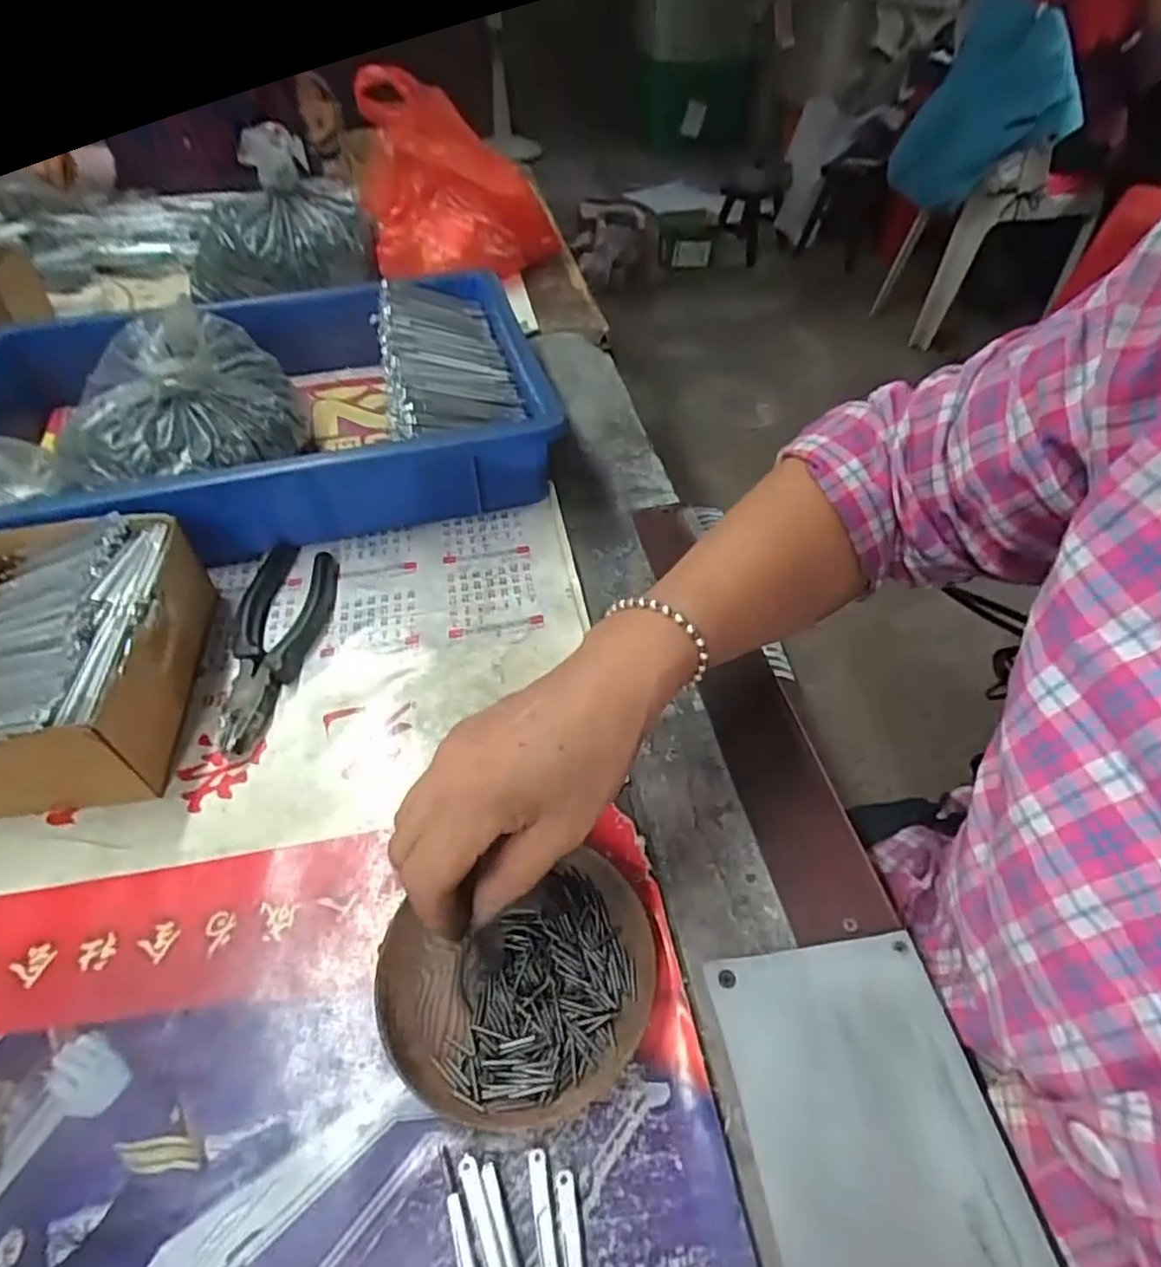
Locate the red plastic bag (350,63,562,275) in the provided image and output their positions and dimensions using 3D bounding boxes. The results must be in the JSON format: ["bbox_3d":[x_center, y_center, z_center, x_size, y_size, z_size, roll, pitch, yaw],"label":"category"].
[{"bbox_3d":[-0.134,-0.490,0.752,0.207,0.162,0.157,-6,49,-4],"label":"red plastic bag"}]

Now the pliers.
[{"bbox_3d":[-0.203,0.001,0.442,0.059,0.018,0.172,1,49,3],"label":"pliers"}]

